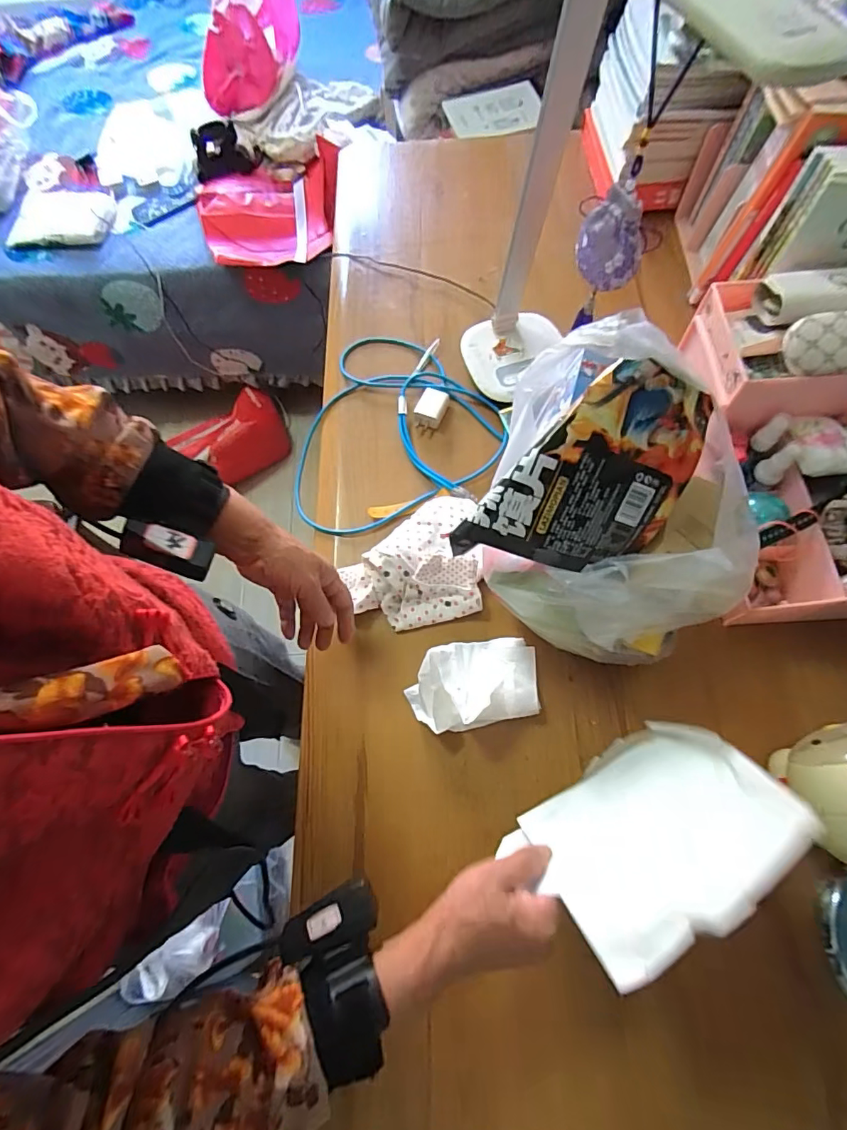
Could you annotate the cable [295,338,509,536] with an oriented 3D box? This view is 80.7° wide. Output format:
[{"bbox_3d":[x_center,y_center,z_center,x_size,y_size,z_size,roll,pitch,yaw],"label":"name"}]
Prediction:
[{"bbox_3d":[-0.049,-0.202,0.711,0.298,0.033,0.319,-1,68,3],"label":"cable"}]

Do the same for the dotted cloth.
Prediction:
[{"bbox_3d":[-0.011,-0.004,0.610,0.197,0.056,0.151,-11,68,-2],"label":"dotted cloth"}]

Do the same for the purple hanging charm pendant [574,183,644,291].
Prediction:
[{"bbox_3d":[0.164,-0.284,0.440,0.018,0.075,0.061,-30,69,-9],"label":"purple hanging charm pendant"}]

